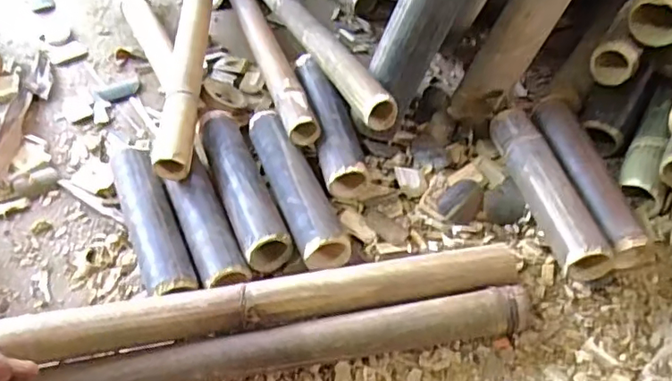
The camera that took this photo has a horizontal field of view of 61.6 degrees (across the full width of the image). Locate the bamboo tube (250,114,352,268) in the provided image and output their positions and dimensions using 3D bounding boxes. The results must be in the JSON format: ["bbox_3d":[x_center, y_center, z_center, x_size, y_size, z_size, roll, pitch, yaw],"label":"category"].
[{"bbox_3d":[-0.055,-0.016,0.736,0.063,0.046,0.266,-18,52,-12],"label":"bamboo tube"}]

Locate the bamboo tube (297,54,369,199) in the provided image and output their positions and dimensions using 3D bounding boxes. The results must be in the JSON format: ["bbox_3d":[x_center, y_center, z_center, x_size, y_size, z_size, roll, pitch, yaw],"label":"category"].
[{"bbox_3d":[-0.010,-0.104,0.823,0.055,0.060,0.261,-11,51,-6],"label":"bamboo tube"}]

